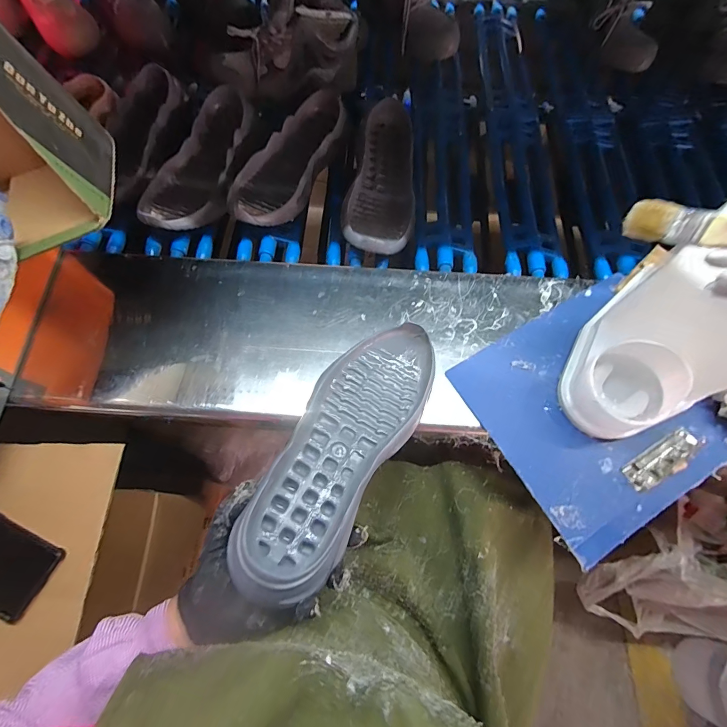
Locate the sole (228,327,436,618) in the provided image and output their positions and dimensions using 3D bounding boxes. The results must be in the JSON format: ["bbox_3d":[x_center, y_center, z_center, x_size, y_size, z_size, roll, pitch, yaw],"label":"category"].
[{"bbox_3d":[-0.018,0.077,0.373,0.102,0.038,0.293,28,62,10],"label":"sole"}]

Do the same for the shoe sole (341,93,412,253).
[{"bbox_3d":[0.031,-0.304,0.607,0.105,0.047,0.321,5,67,1],"label":"shoe sole"}]

